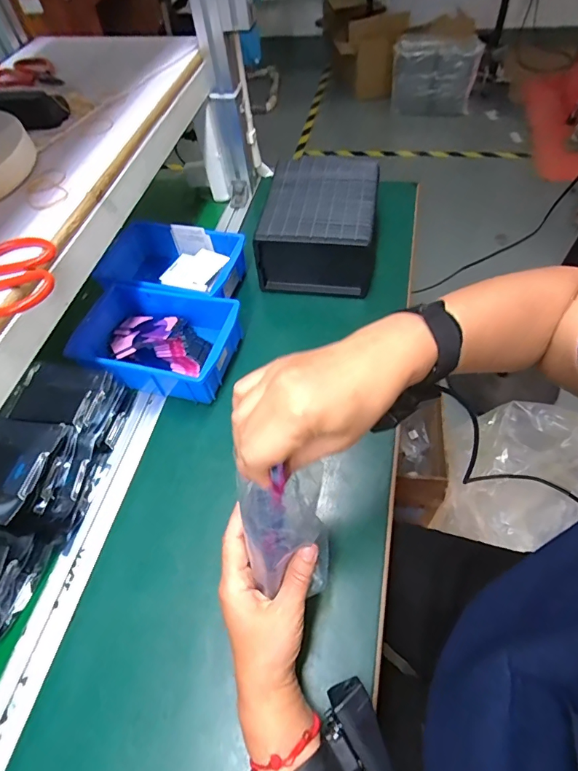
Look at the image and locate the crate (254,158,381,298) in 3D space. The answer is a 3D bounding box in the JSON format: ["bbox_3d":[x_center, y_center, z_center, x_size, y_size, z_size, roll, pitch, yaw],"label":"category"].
[{"bbox_3d":[0.049,-0.246,0.664,0.166,0.101,0.192,5,57,9],"label":"crate"}]

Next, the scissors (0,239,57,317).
[{"bbox_3d":[-0.251,-0.083,0.359,0.117,0.017,0.071,-30,58,-14],"label":"scissors"}]

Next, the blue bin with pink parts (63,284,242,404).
[{"bbox_3d":[-0.172,-0.058,0.567,0.192,0.059,0.135,12,58,14],"label":"blue bin with pink parts"}]

